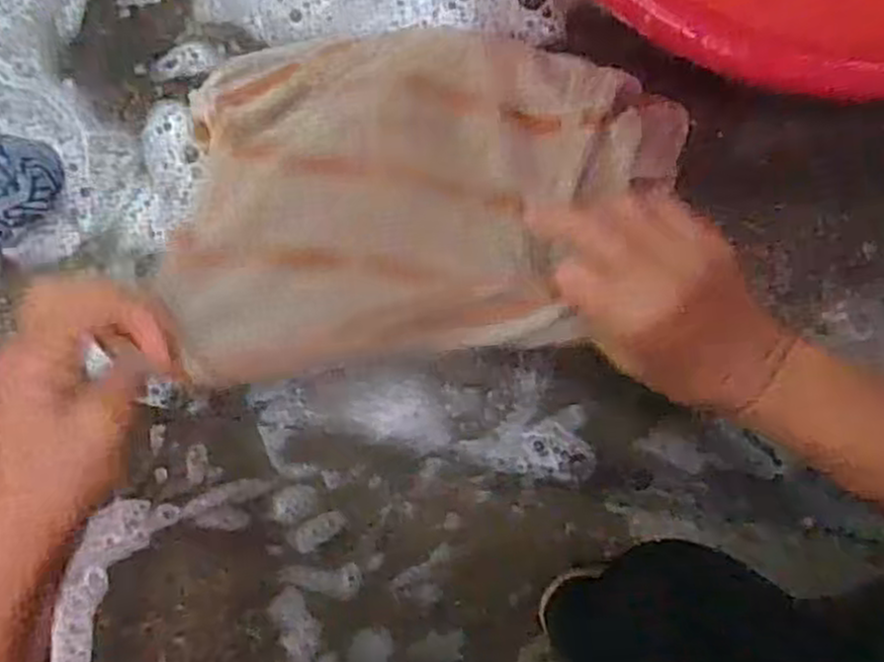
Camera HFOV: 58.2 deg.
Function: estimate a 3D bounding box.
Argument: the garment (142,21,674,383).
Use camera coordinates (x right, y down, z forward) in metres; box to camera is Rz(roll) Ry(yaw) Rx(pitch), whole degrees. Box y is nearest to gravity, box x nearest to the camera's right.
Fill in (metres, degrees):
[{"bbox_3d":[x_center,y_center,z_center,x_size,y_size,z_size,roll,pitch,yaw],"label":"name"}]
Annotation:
[{"bbox_3d":[-0.001,-0.081,0.447,0.290,0.046,0.218,-4,70,-5],"label":"garment"}]

